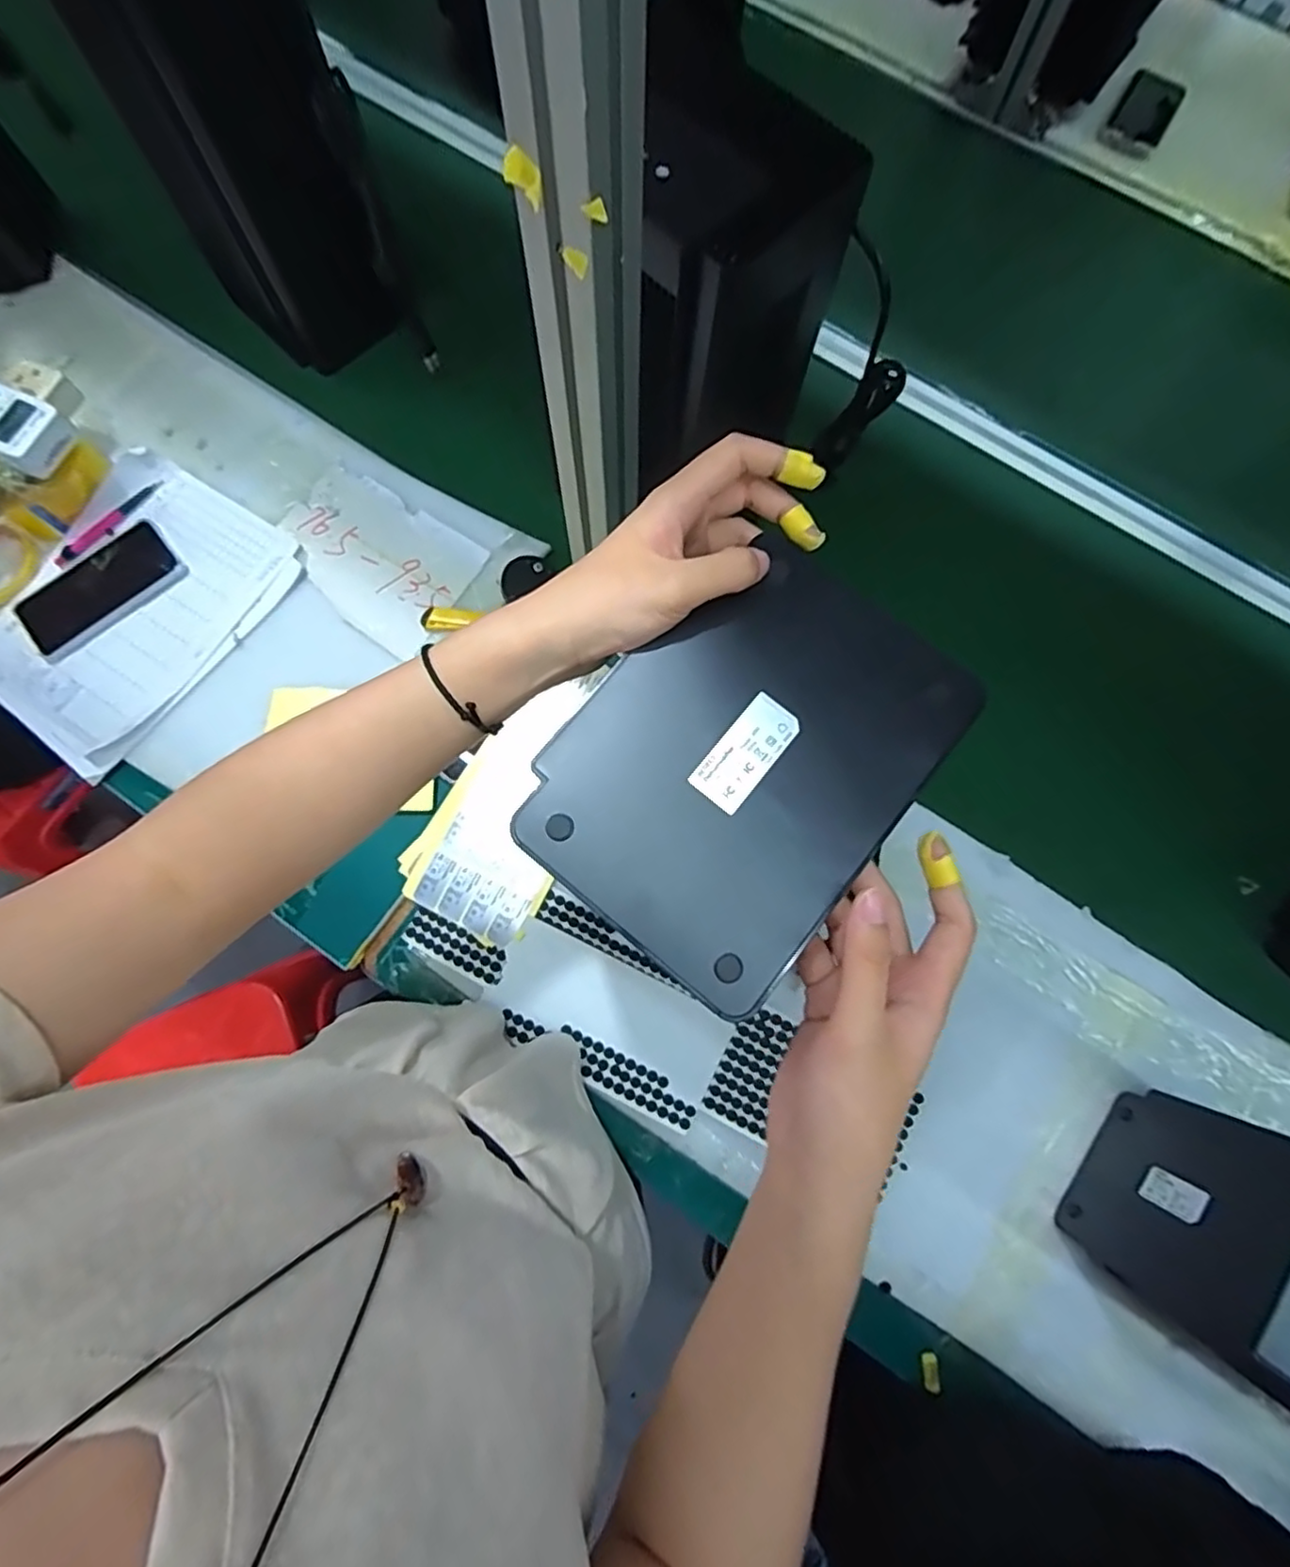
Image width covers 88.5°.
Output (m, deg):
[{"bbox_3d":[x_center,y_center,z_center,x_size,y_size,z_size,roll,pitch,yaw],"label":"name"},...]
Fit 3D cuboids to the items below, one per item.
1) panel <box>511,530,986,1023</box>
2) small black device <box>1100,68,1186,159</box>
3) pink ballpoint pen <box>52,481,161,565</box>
[{"bbox_3d":[0.046,-0.012,0.295,0.136,0.008,0.186,40,80,7],"label":"panel"},{"bbox_3d":[0.632,-0.850,0.836,0.070,0.015,0.128,30,78,6],"label":"small black device"},{"bbox_3d":[-0.558,-0.271,0.694,0.131,0.012,0.017,-40,81,-8],"label":"pink ballpoint pen"}]

